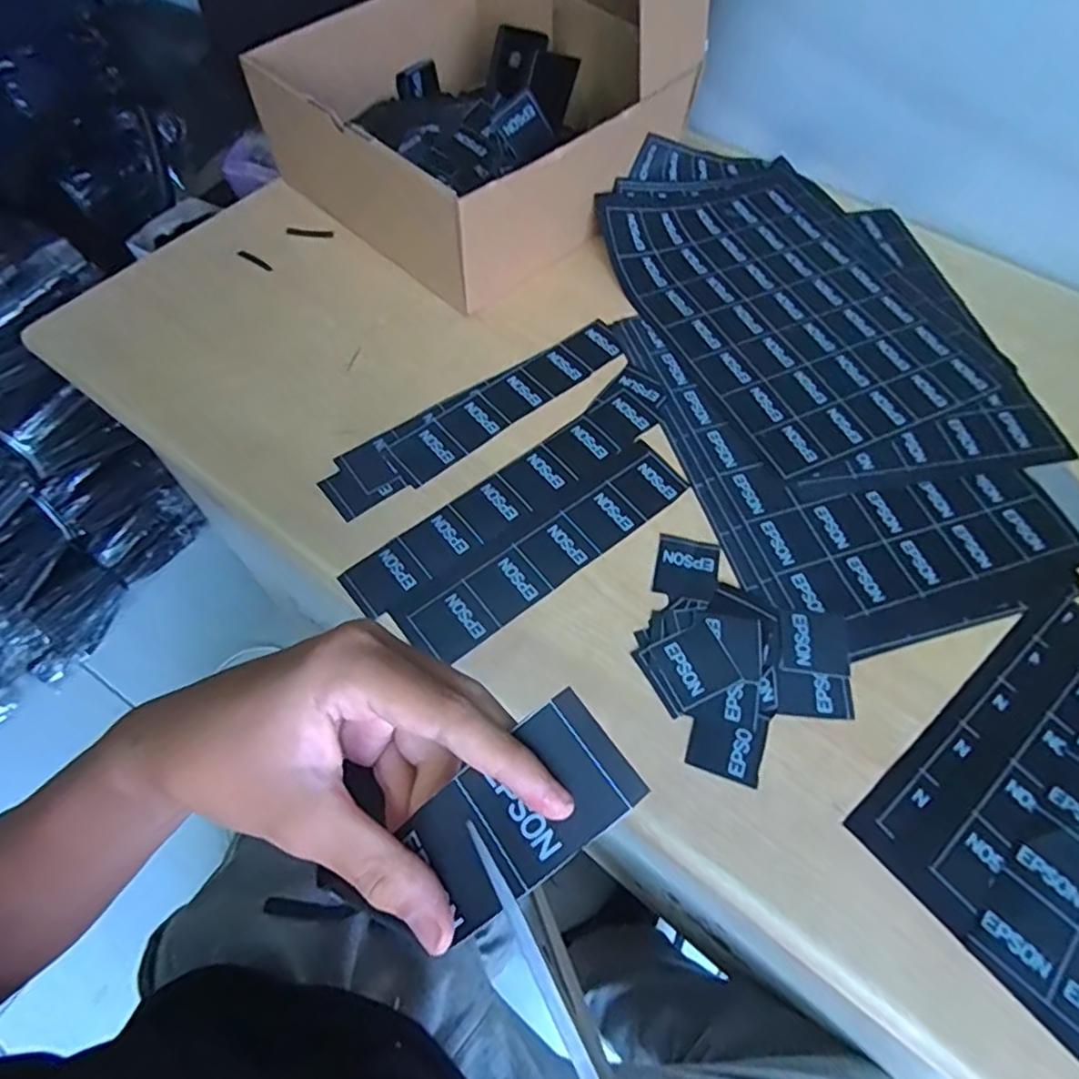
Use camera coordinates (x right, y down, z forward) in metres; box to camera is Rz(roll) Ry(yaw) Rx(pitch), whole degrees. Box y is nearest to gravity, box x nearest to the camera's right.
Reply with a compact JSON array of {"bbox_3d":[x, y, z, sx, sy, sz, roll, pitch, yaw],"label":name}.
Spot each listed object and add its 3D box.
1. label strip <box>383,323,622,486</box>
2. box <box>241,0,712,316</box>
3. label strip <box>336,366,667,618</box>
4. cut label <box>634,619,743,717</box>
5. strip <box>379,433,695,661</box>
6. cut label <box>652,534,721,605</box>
[{"bbox_3d":[-0.020,-0.106,0.480,0.200,0.004,0.040,-36,67,-19],"label":"label strip"},{"bbox_3d":[-0.042,-0.422,0.469,0.271,0.335,0.287,39,67,19],"label":"box"},{"bbox_3d":[-0.012,-0.037,0.441,0.261,0.005,0.046,-39,67,-20],"label":"label strip"},{"bbox_3d":[0.086,0.073,0.375,0.048,0.004,0.042,-24,63,-14],"label":"cut label"},{"bbox_3d":[0.006,0.003,0.417,0.206,0.004,0.052,-35,66,-19],"label":"strip"},{"bbox_3d":[0.094,0.019,0.410,0.040,0.004,0.045,12,61,6],"label":"cut label"}]

